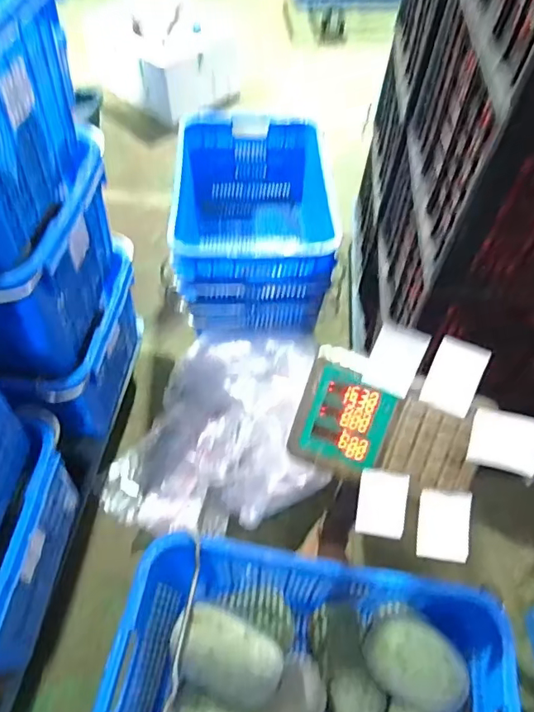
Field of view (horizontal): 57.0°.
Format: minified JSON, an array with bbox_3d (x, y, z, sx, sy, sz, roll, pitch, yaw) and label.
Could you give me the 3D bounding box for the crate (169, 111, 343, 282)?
[{"bbox_3d":[-0.036,-0.412,1.464,0.429,0.287,0.613,-4,55,-2],"label":"crate"}]

